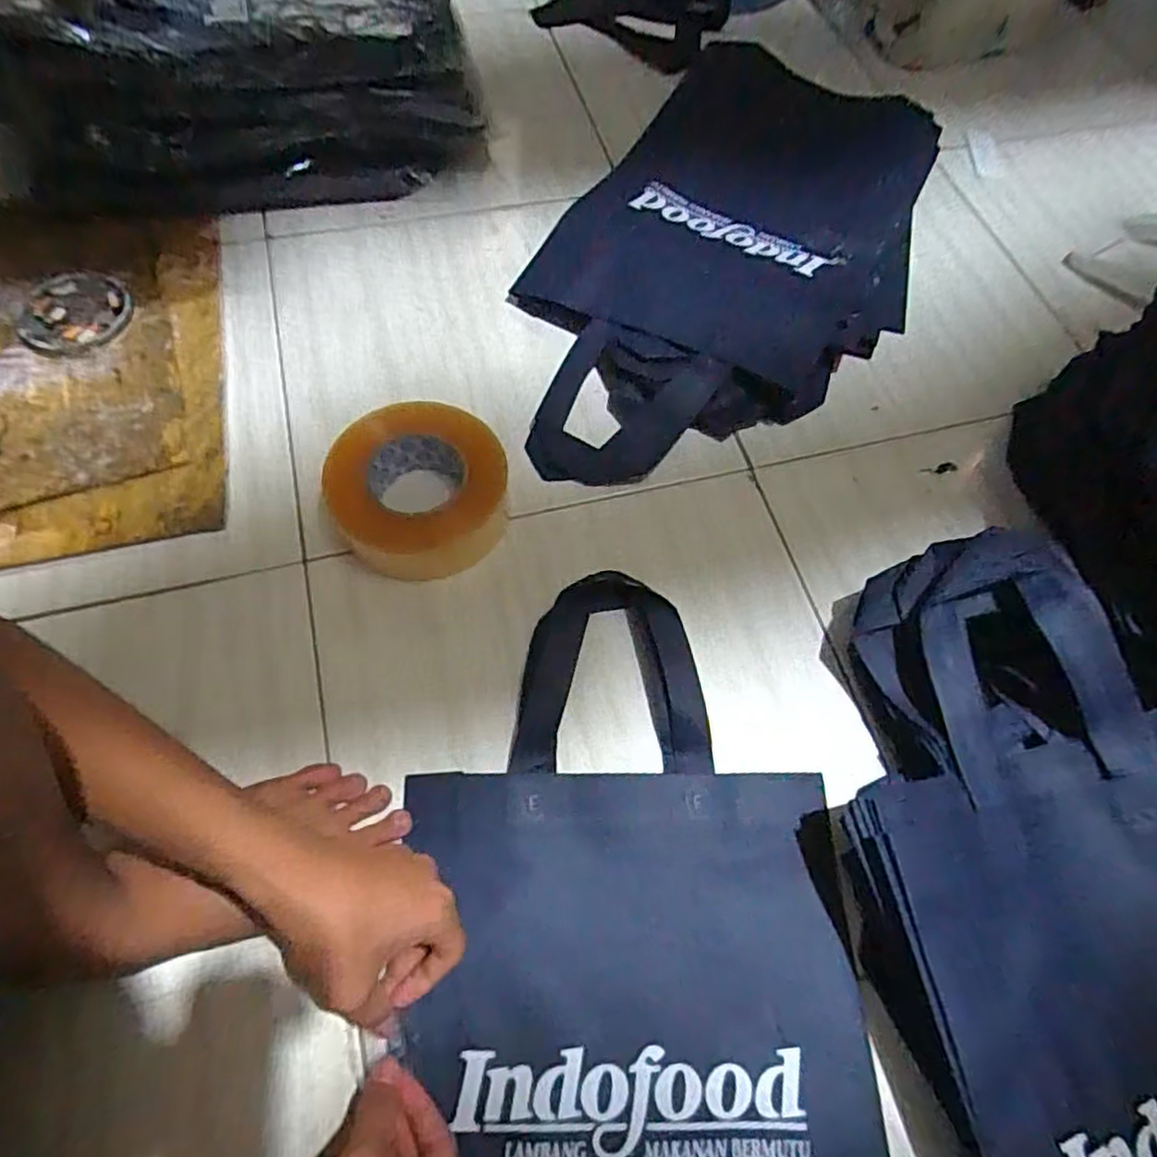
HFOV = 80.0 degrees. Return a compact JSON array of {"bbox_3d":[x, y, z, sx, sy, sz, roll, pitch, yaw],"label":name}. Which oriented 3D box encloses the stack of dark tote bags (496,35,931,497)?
[{"bbox_3d":[0.176,-0.367,0.742,0.355,0.041,0.713,25,65,9],"label":"stack of dark tote bags"}]

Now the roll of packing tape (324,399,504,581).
[{"bbox_3d":[-0.134,-0.074,0.572,0.146,0.054,0.135,1,64,-3],"label":"roll of packing tape"}]

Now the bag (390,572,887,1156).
[{"bbox_3d":[0.035,0.256,0.442,0.277,0.021,0.528,0,64,-4],"label":"bag"}]

